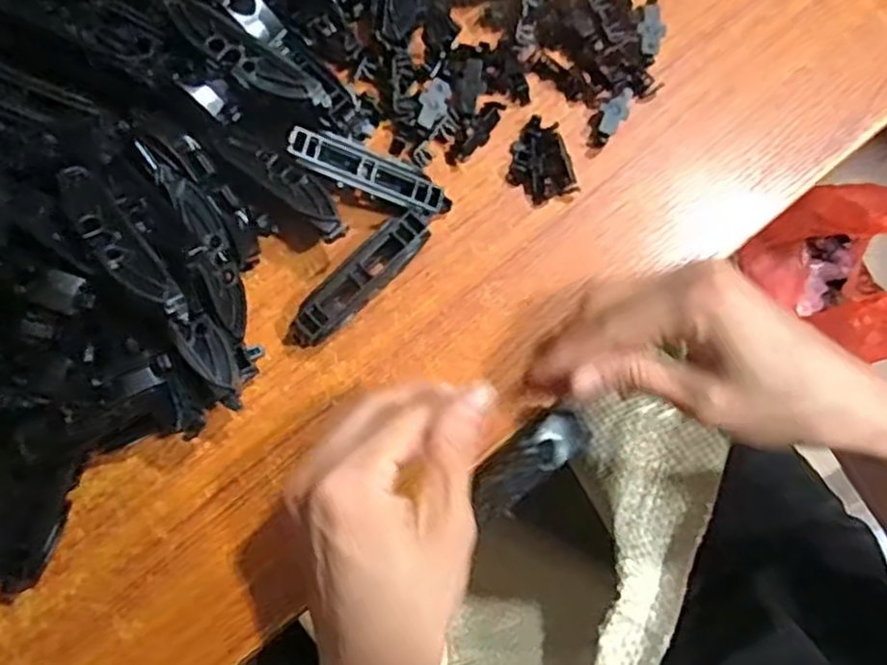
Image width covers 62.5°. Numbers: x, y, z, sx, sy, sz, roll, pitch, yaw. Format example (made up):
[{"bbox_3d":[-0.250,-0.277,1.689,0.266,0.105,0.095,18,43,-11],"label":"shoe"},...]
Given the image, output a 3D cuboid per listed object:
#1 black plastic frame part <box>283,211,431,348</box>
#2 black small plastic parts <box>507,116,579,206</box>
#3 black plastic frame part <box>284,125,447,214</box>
[{"bbox_3d":[-0.040,-0.023,0.337,0.081,0.018,0.019,-44,82,-9],"label":"black plastic frame part"},{"bbox_3d":[0.046,-0.083,0.352,0.030,0.009,0.038,-17,79,-4],"label":"black small plastic parts"},{"bbox_3d":[-0.033,-0.073,0.338,0.077,0.012,0.019,19,78,-18],"label":"black plastic frame part"}]

